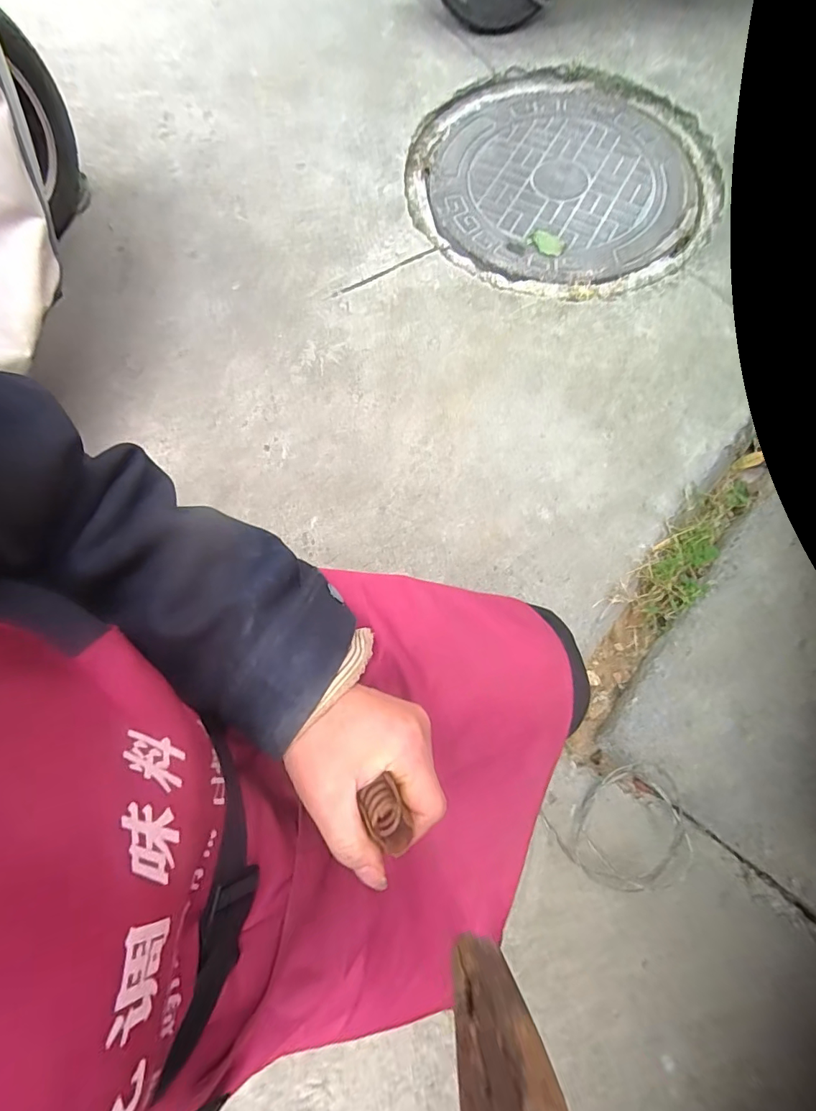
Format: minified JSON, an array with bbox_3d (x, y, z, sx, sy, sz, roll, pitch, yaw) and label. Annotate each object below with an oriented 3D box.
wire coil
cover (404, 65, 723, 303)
[{"bbox_3d":[0.309,0.390,0.649,0.183,0.028,0.147,-32,70,0],"label":"wire coil"},{"bbox_3d":[0.360,-0.881,1.063,0.661,0.027,0.733,22,73,8],"label":"cover"}]

